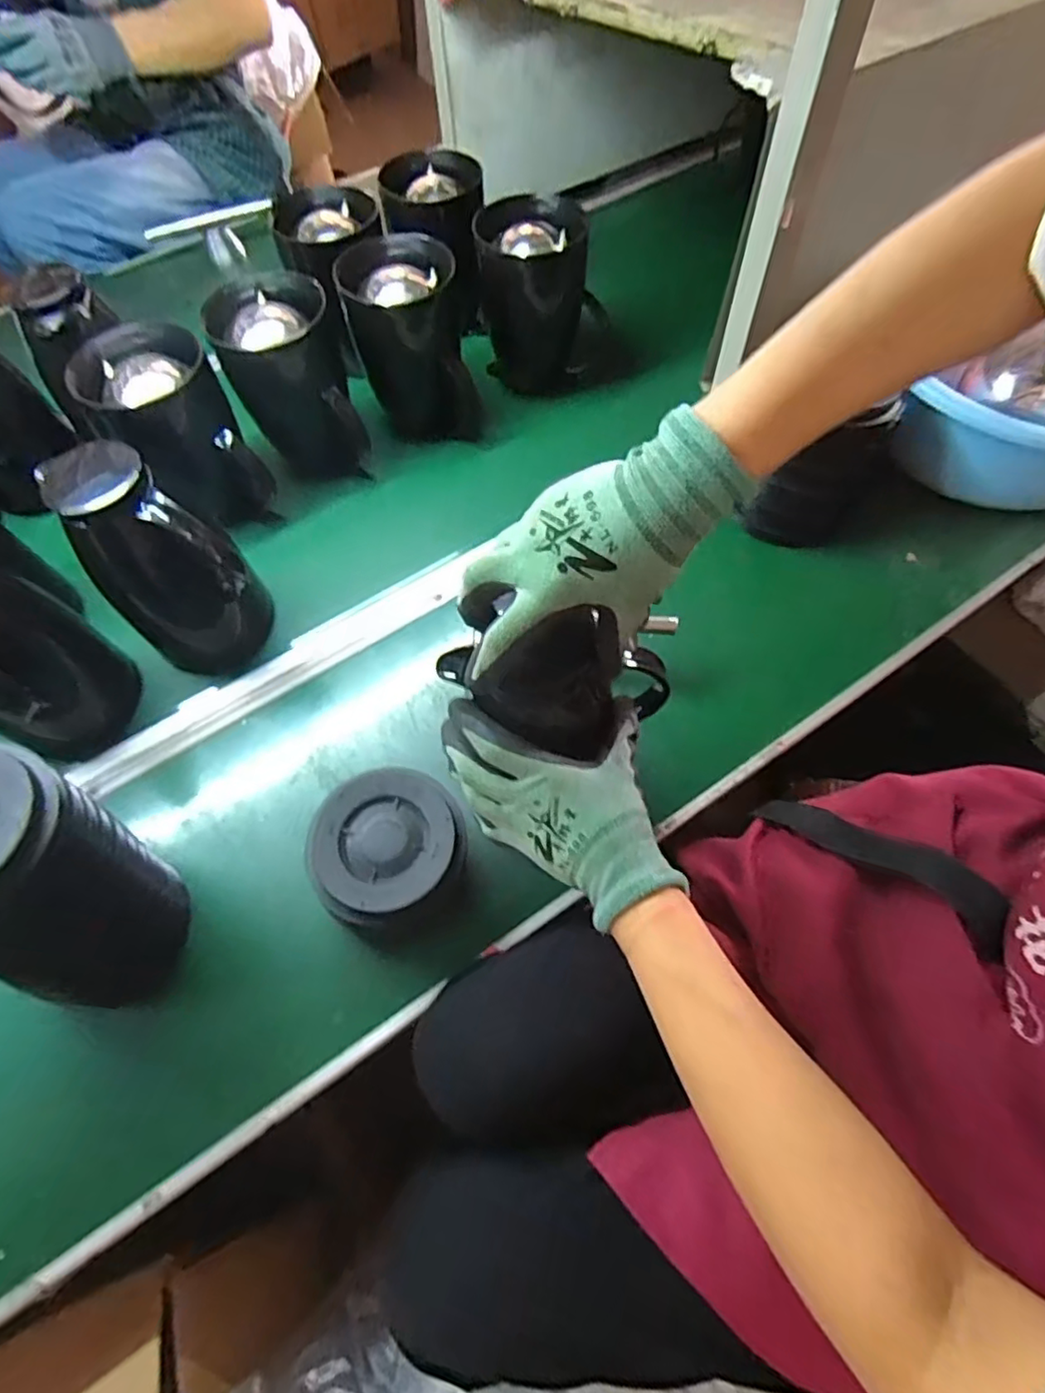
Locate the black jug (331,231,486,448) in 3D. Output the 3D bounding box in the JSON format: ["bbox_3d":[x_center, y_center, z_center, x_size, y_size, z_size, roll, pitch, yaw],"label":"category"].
[{"bbox_3d":[-0.134,-0.417,0.767,0.134,0.184,0.113,-19,63,-8],"label":"black jug"}]

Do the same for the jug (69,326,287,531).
[{"bbox_3d":[-0.364,-0.287,0.695,0.140,0.189,0.134,-9,63,-3],"label":"jug"}]

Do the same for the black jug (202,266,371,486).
[{"bbox_3d":[-0.265,-0.364,0.733,0.133,0.191,0.136,-26,65,-11],"label":"black jug"}]

